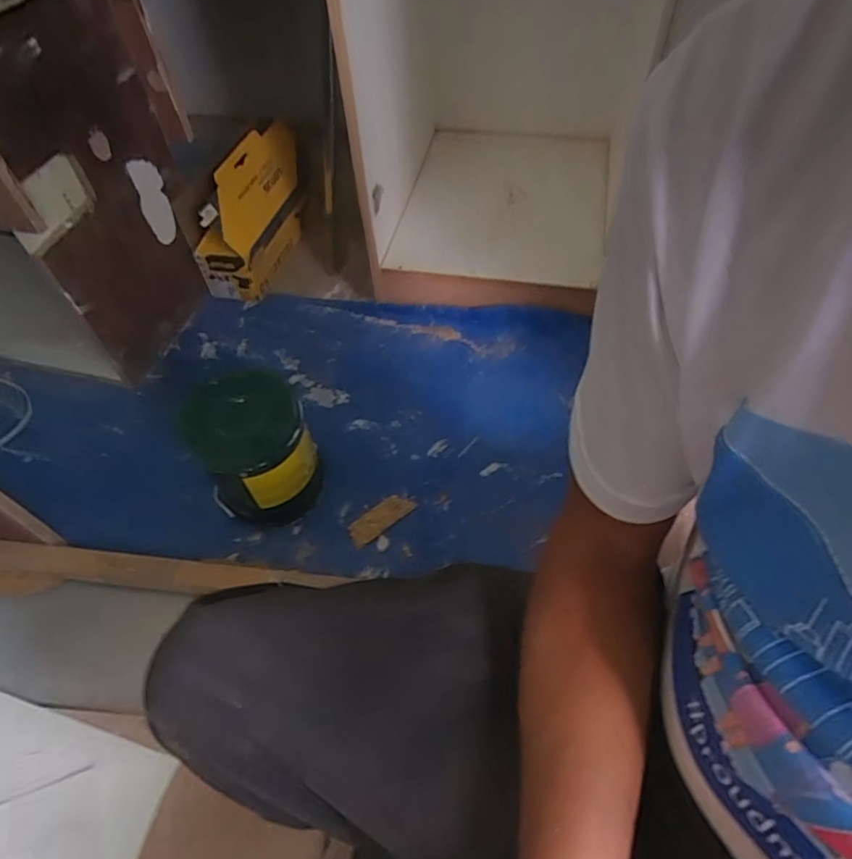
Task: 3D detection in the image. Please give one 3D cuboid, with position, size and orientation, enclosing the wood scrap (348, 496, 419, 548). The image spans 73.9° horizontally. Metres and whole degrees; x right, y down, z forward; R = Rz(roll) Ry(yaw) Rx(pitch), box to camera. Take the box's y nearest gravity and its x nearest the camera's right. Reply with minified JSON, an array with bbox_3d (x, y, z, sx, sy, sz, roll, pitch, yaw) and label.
[{"bbox_3d":[-0.073,0.142,0.919,0.114,0.009,0.045,-32,63,-22],"label":"wood scrap"}]

